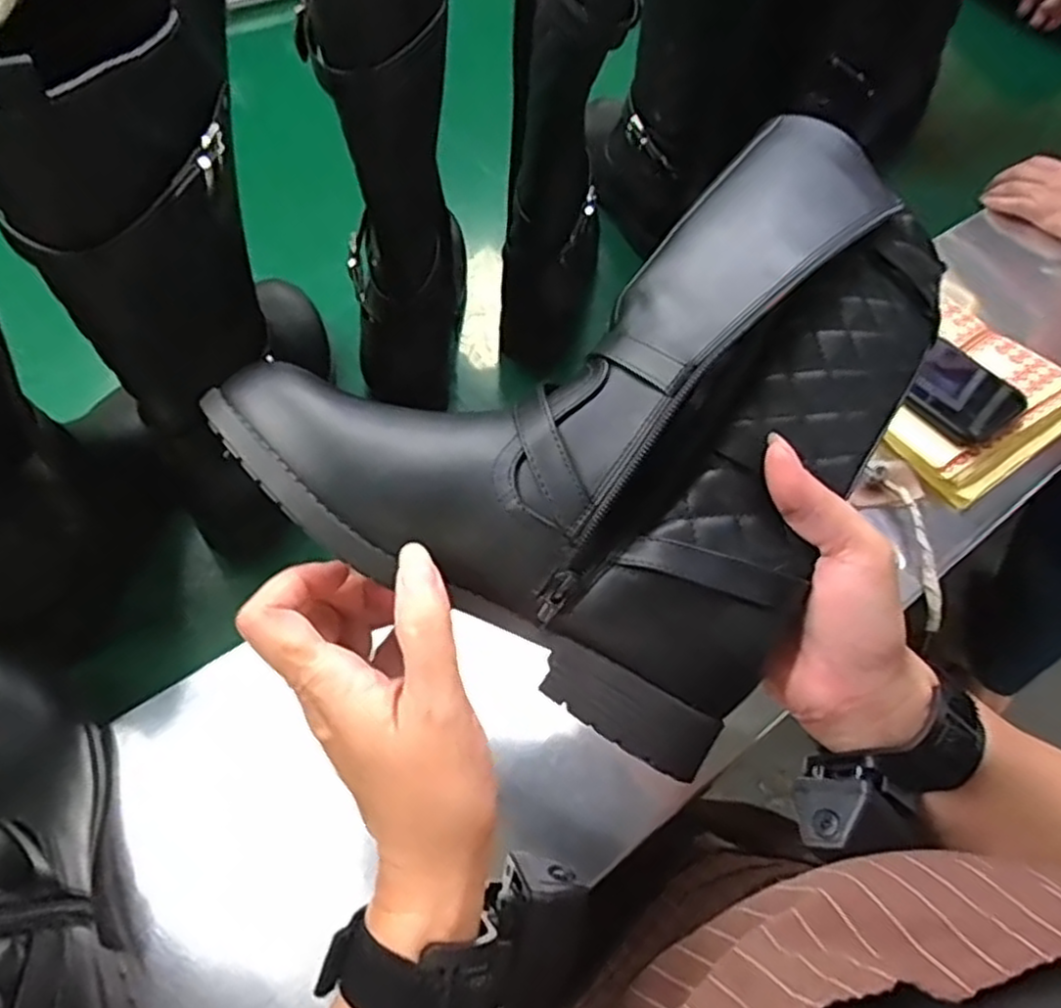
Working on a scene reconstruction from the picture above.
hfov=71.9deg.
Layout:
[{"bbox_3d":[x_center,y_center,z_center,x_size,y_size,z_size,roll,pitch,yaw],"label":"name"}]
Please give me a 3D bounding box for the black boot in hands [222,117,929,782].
[{"bbox_3d":[0.054,-0.073,0.350,0.226,0.090,0.325,29,59,15],"label":"black boot in hands"}]

